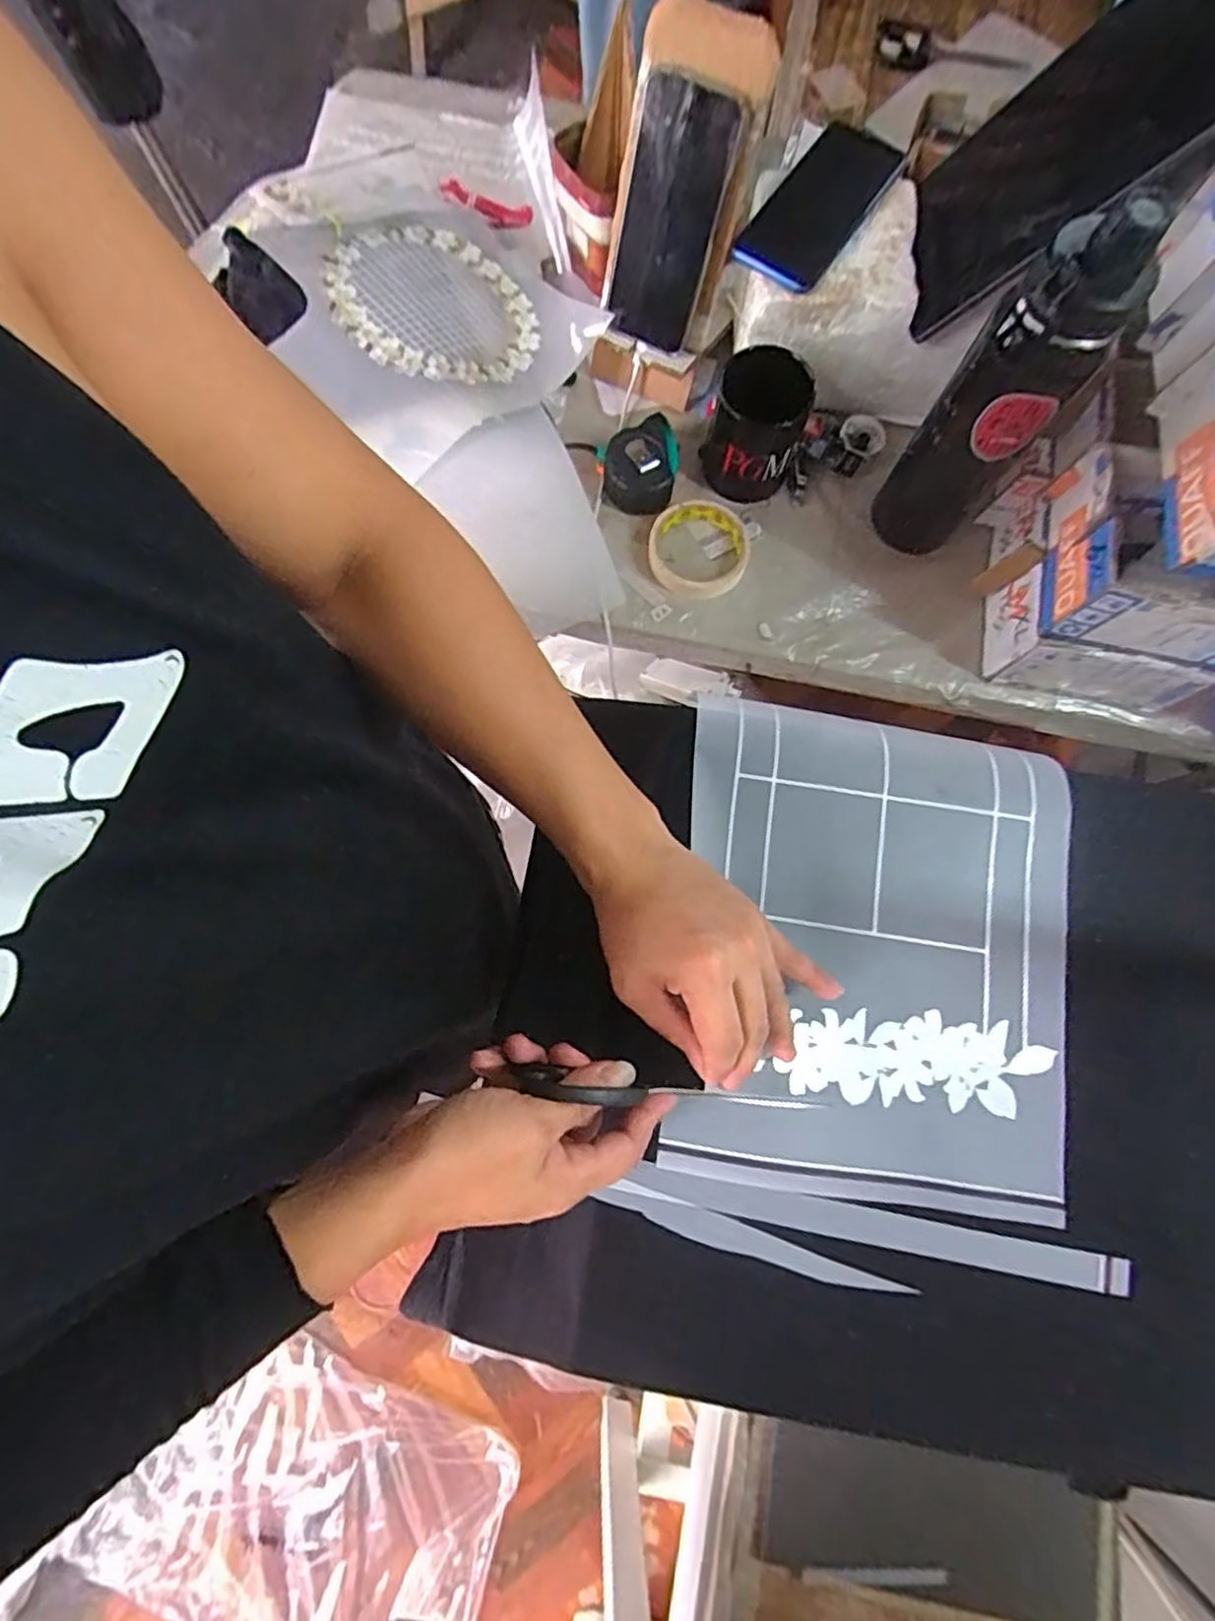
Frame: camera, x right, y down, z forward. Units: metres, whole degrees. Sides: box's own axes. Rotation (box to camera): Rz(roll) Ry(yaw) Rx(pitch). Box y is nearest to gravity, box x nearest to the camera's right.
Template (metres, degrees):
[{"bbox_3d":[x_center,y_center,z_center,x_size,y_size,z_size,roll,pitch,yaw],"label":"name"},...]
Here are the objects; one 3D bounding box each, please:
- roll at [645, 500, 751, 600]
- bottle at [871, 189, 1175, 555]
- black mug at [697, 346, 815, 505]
[{"bbox_3d":[0.084,-0.244,0.639,0.093,0.016,0.095,0,78,-2],"label":"roll"},{"bbox_3d":[0.293,-0.305,0.533,0.083,0.307,0.081,38,79,6],"label":"bottle"},{"bbox_3d":[0.133,-0.346,0.610,0.083,0.084,0.083,16,78,2],"label":"black mug"}]

